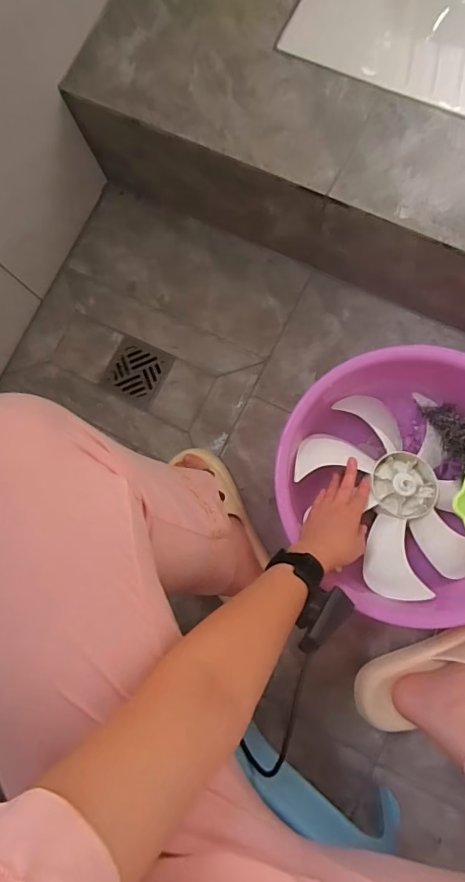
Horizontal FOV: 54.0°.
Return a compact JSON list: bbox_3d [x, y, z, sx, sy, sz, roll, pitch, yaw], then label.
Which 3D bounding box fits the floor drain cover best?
[{"bbox_3d":[-0.157,-0.112,0.750,0.097,0.008,0.097,26,86,7],"label":"floor drain cover"}]

